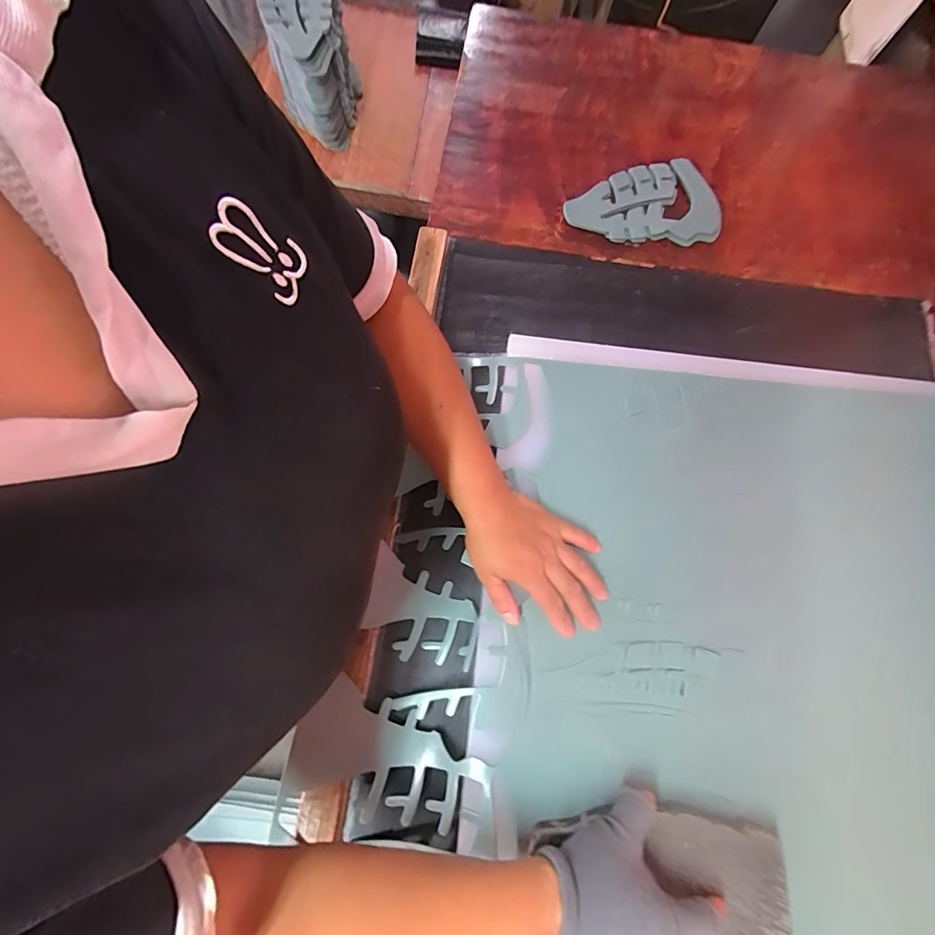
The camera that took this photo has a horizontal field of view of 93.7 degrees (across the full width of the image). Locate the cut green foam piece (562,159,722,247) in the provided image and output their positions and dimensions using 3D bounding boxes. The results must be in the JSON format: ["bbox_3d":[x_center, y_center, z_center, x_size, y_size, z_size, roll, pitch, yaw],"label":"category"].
[{"bbox_3d":[0.223,-0.329,0.554,0.193,0.012,0.118,-10,77,-9],"label":"cut green foam piece"}]

